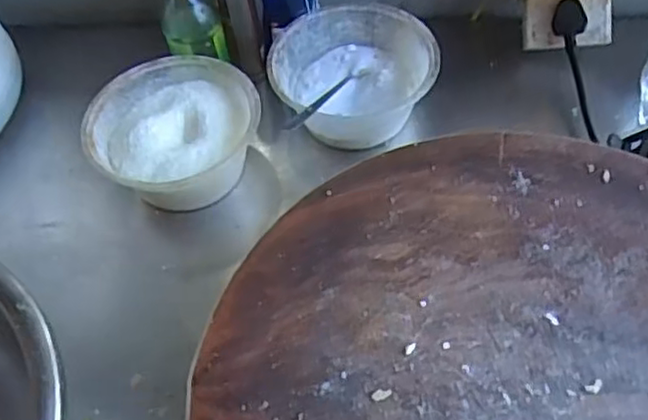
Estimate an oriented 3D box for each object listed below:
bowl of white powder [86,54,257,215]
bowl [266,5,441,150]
[{"bbox_3d":[-0.142,-0.068,0.673,0.153,0.087,0.153,-2,56,3],"label":"bowl of white powder"},{"bbox_3d":[0.027,-0.137,0.704,0.163,0.078,0.139,-16,56,-6],"label":"bowl"}]

